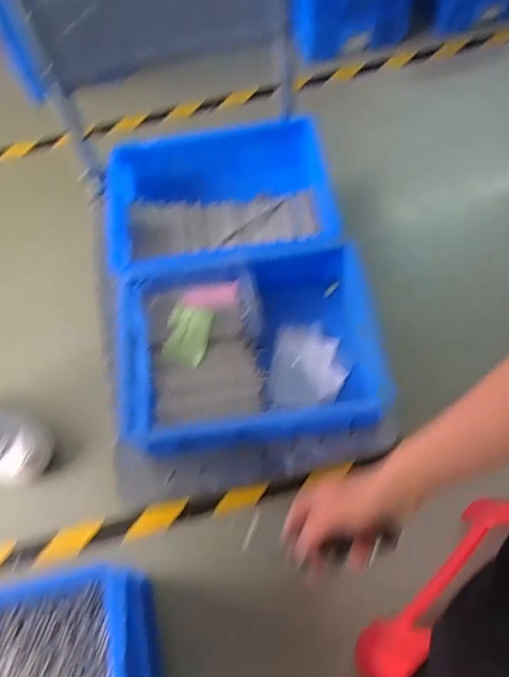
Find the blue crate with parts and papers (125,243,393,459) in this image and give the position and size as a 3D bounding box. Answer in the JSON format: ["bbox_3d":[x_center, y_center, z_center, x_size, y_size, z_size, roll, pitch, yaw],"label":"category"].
[{"bbox_3d":[-0.014,0.021,0.856,0.408,0.138,0.310,-5,62,1],"label":"blue crate with parts and papers"}]

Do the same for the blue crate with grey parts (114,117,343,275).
[{"bbox_3d":[-0.068,-0.252,0.984,0.409,0.145,0.305,-9,62,-1],"label":"blue crate with grey parts"}]

